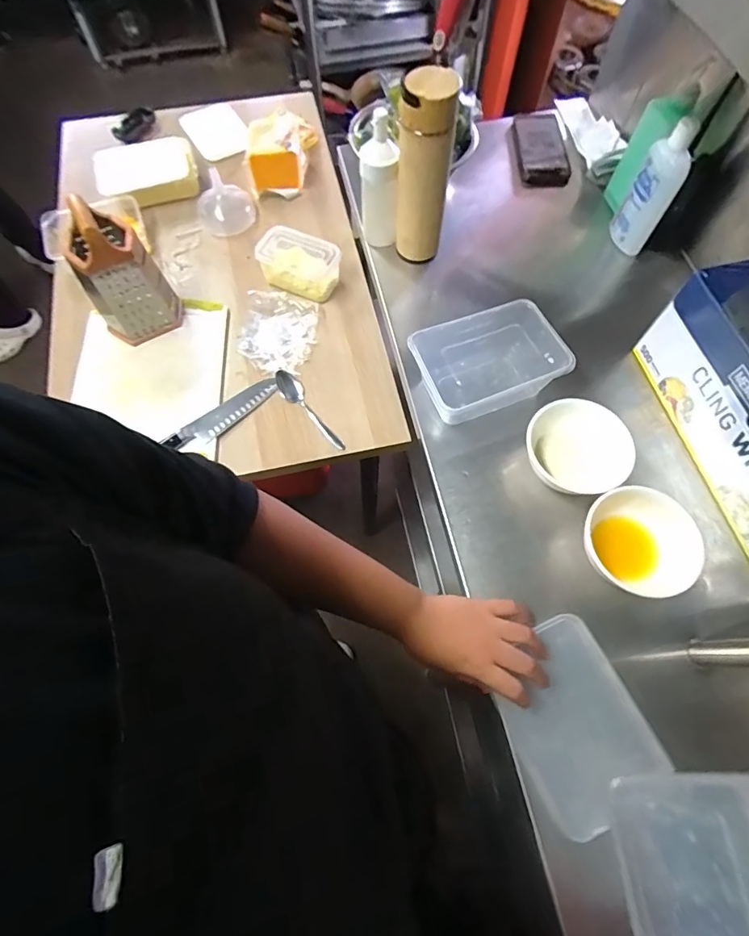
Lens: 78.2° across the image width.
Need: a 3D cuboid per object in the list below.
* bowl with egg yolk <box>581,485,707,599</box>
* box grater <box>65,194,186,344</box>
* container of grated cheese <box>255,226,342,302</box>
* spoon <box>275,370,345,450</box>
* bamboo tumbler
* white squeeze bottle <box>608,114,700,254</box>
[{"bbox_3d":[0.284,0.080,0.503,0.111,0.051,0.105,0,67,0],"label":"bowl with egg yolk"},{"bbox_3d":[-0.423,-0.320,0.760,0.124,0.223,0.103,-33,71,-13],"label":"box grater"},{"bbox_3d":[-0.141,-0.387,0.874,0.148,0.074,0.094,25,70,11],"label":"container of grated cheese"},{"bbox_3d":[-0.115,-0.101,0.778,0.044,0.023,0.182,-31,70,-12],"label":"spoon"},{"bbox_3d":[0.064,-0.387,0.611,0.065,0.223,0.055,6,67,3],"label":"bamboo tumbler"},{"bbox_3d":[0.382,-0.378,0.637,0.041,0.176,0.048,0,67,0],"label":"white squeeze bottle"}]

